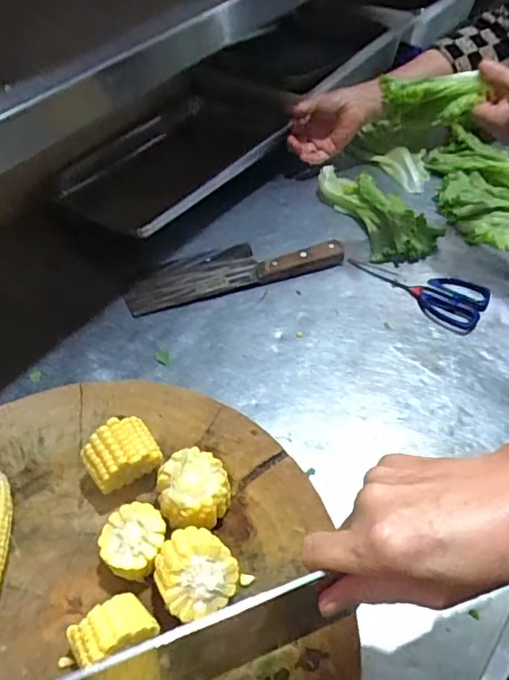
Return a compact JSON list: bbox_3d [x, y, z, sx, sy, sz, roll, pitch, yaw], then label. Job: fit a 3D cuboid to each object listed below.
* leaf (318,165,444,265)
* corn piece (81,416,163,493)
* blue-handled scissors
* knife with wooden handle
[{"bbox_3d":[0.176,-0.188,0.769,0.100,0.049,0.202,-18,53,-13],"label":"leaf"},{"bbox_3d":[-0.108,0.097,0.444,0.055,0.052,0.040,-25,55,-18],"label":"corn piece"},{"bbox_3d":[0.209,-0.071,0.699,0.176,0.008,0.083,29,57,22],"label":"blue-handled scissors"},{"bbox_3d":[-0.029,-0.100,0.716,0.282,0.024,0.078,-13,52,-9],"label":"knife with wooden handle"}]

